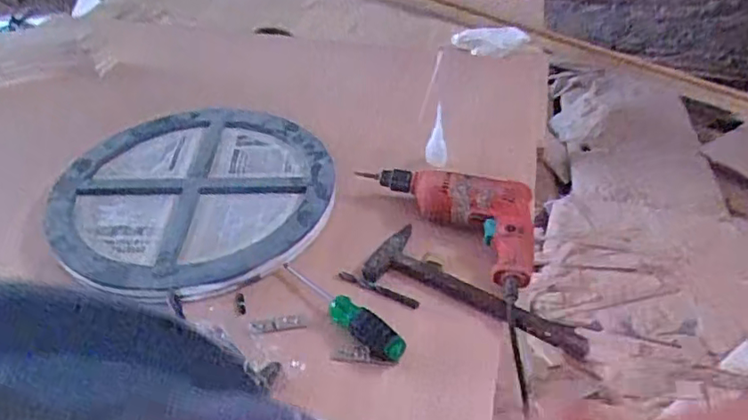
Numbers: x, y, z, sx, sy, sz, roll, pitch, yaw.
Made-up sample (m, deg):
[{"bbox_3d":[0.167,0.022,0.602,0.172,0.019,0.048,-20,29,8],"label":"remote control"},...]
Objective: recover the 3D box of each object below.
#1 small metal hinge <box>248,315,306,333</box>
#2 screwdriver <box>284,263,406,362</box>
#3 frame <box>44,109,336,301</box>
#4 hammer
[{"bbox_3d":[-0.117,0.136,0.726,0.065,0.005,0.018,-7,41,-5],"label":"small metal hinge"},{"bbox_3d":[-0.041,0.118,0.729,0.193,0.030,0.029,32,51,33],"label":"screwdriver"},{"bbox_3d":[-0.264,-0.033,0.893,0.384,0.030,0.404,-2,41,1],"label":"frame"},{"bbox_3d":[0.128,0.097,0.755,0.281,0.028,0.091,19,45,23],"label":"hammer"}]

